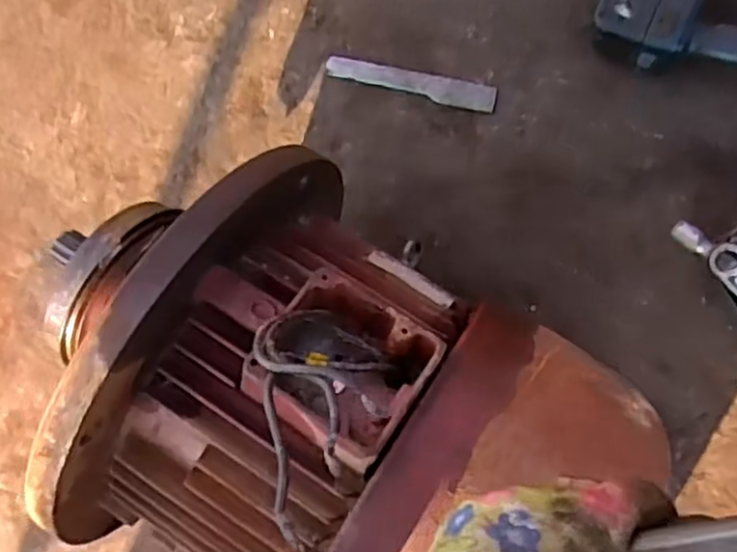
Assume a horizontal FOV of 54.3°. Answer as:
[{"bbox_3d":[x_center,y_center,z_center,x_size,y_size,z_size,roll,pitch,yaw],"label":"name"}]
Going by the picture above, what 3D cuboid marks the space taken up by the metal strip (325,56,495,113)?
[{"bbox_3d":[0.044,-0.207,0.770,0.186,0.008,0.028,16,88,14],"label":"metal strip"}]

